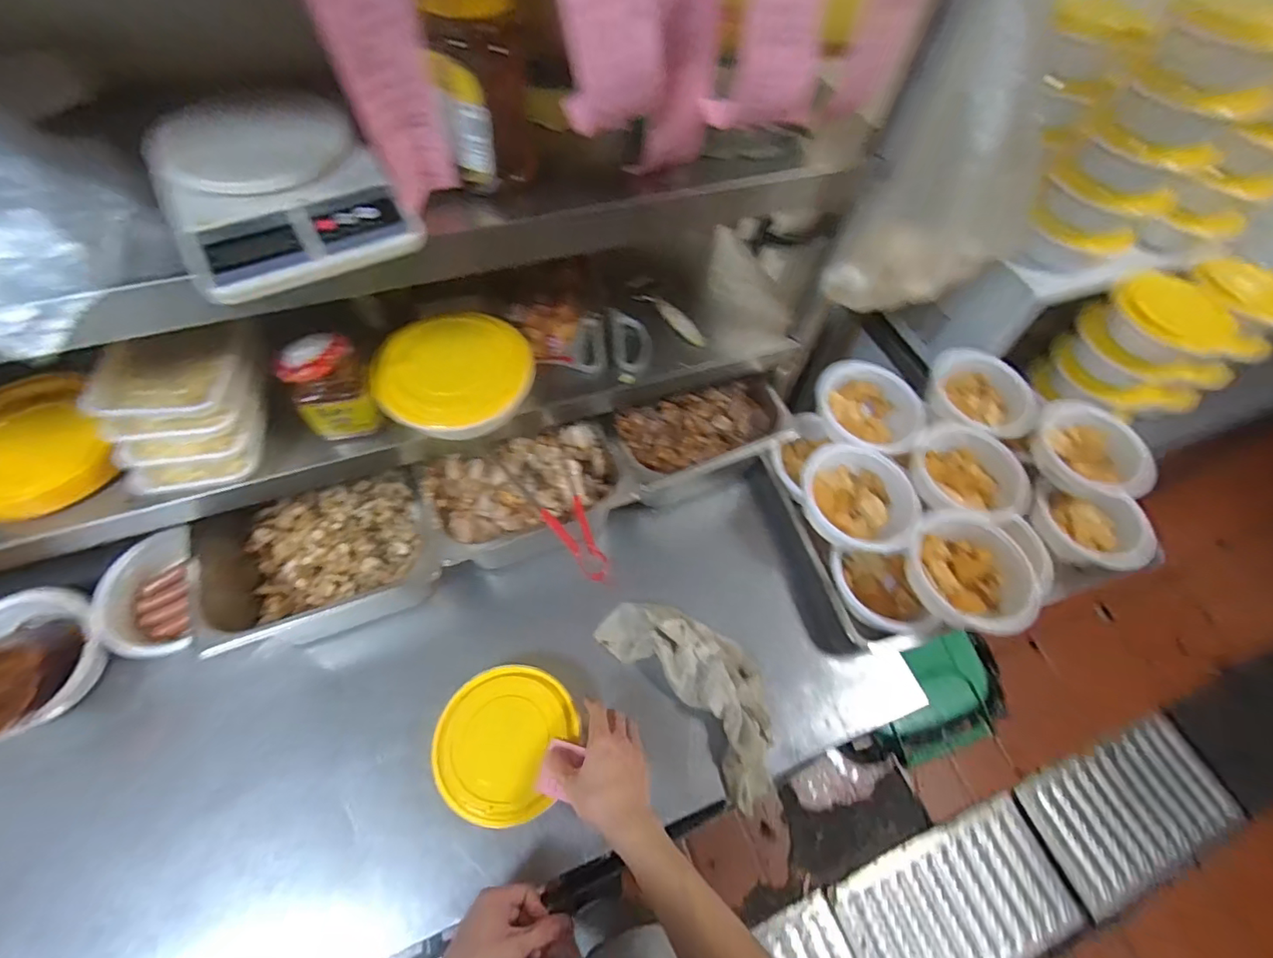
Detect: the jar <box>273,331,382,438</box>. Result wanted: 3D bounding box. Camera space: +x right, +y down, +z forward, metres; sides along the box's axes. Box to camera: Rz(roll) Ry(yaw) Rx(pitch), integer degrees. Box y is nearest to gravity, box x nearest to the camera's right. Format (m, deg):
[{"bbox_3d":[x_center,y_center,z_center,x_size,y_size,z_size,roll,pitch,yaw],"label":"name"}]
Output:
[{"bbox_3d":[-0.327,-0.099,0.579,0.077,0.100,0.069,-30,67,-19],"label":"jar"}]

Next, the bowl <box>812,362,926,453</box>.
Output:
[{"bbox_3d":[0.371,-0.116,0.882,0.158,0.058,0.164,2,61,-3],"label":"bowl"}]

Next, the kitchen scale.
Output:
[{"bbox_3d":[-0.274,-0.219,0.415,0.151,0.030,0.187,-31,67,-19],"label":"kitchen scale"}]

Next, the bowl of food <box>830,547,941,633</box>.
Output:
[{"bbox_3d":[0.348,0.164,0.785,0.122,0.064,0.128,-12,62,-10],"label":"bowl of food"}]

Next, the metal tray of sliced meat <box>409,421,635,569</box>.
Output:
[{"bbox_3d":[-0.151,0.024,0.761,0.256,0.126,0.161,-20,64,-14],"label":"metal tray of sliced meat"}]

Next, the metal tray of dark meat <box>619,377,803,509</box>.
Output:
[{"bbox_3d":[0.095,-0.069,0.798,0.268,0.068,0.148,-21,64,-15],"label":"metal tray of dark meat"}]

